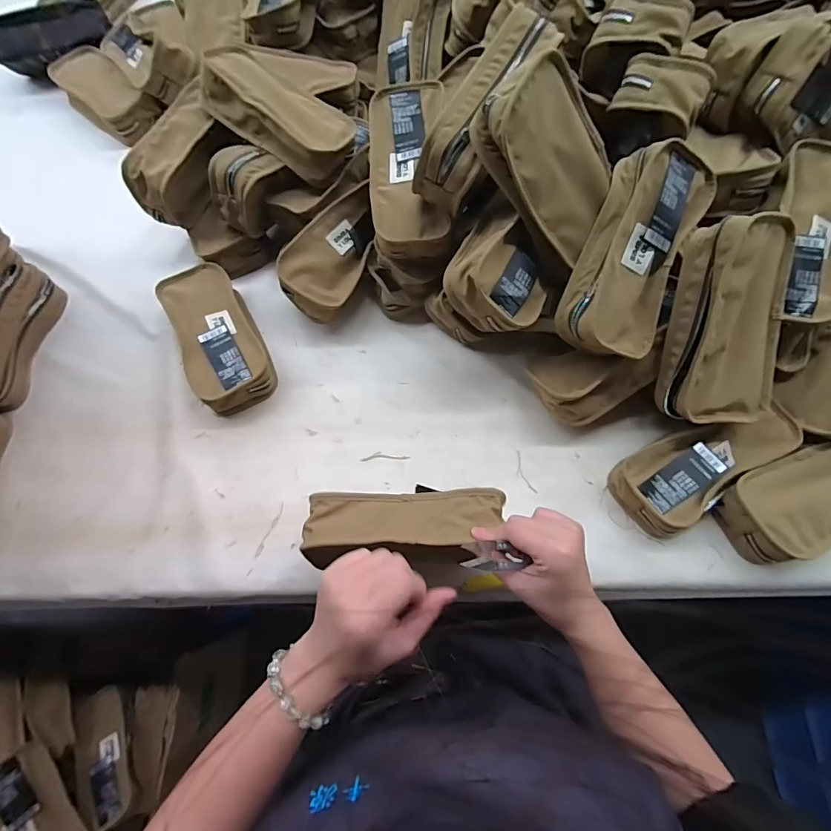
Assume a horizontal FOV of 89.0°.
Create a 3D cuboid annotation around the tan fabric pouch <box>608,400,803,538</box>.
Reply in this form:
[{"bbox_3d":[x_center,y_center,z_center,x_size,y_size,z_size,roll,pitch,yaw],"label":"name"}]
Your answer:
[{"bbox_3d":[0.307,0.050,0.454,0.193,0.064,0.082,-28,71,-9],"label":"tan fabric pouch"}]

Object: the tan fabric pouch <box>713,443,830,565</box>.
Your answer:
[{"bbox_3d":[0.414,0.080,0.434,0.190,0.043,0.086,-20,69,-6],"label":"tan fabric pouch"}]

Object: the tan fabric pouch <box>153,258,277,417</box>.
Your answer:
[{"bbox_3d":[-0.246,-0.100,0.533,0.088,0.054,0.189,-26,70,-8],"label":"tan fabric pouch"}]

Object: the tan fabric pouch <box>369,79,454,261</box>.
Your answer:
[{"bbox_3d":[-0.009,-0.274,0.480,0.085,0.044,0.197,-3,84,1],"label":"tan fabric pouch"}]

